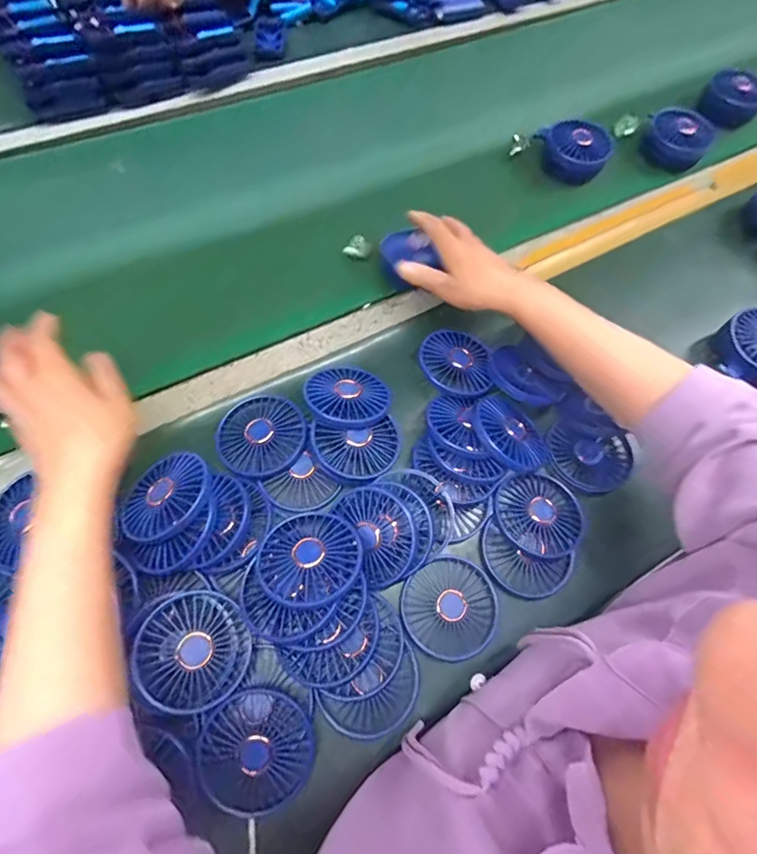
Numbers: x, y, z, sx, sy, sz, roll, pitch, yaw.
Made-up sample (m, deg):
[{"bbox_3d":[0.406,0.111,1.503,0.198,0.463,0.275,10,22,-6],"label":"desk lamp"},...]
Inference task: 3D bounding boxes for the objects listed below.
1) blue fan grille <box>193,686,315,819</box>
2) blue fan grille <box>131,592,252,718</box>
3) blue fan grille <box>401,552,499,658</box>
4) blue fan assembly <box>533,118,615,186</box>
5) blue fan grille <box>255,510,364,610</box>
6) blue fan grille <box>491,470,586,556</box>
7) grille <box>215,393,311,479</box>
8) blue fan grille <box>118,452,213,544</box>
[{"bbox_3d":[-0.096,0.254,0.371,0.084,0.020,0.083,2,65,-4],"label":"blue fan grille"},{"bbox_3d":[-0.146,0.178,0.377,0.087,0.016,0.084,48,57,-4],"label":"blue fan grille"},{"bbox_3d":[0.067,0.164,0.431,0.084,0.014,0.085,2,65,-4],"label":"blue fan grille"},{"bbox_3d":[0.271,-0.383,0.654,0.109,0.045,0.077,18,68,5],"label":"blue fan assembly"},{"bbox_3d":[-0.057,0.109,0.402,0.083,0.015,0.086,-1,48,1],"label":"blue fan grille"},{"bbox_3d":[0.158,0.082,0.458,0.084,0.024,0.081,2,65,-4],"label":"blue fan grille"},{"bbox_3d":[-0.114,0.009,0.466,0.083,0.010,0.084,2,65,-4],"label":"grille"},{"bbox_3d":[-0.192,0.060,0.423,0.084,0.011,0.080,-8,55,12],"label":"blue fan grille"}]

